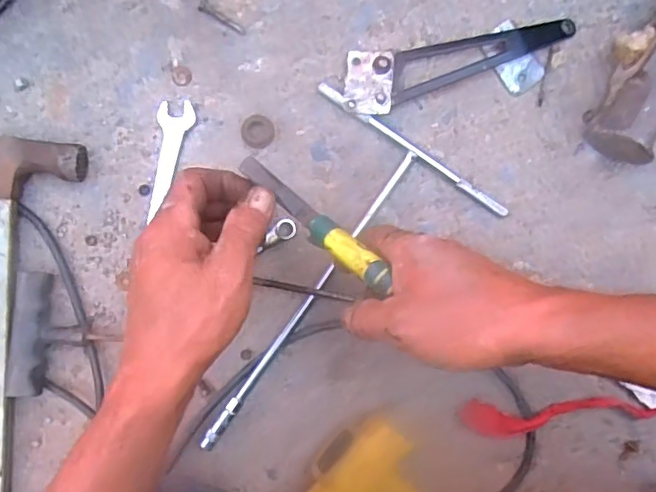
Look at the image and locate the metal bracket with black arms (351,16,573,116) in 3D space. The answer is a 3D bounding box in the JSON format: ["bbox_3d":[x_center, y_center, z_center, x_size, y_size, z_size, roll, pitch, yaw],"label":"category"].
[{"bbox_3d":[0.106,-0.142,0.458,0.187,0.013,0.051,-9,93,-2],"label":"metal bracket with black arms"}]

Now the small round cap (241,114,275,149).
[{"bbox_3d":[-0.056,-0.091,0.458,0.025,0.011,0.026,0,93,-2],"label":"small round cap"}]

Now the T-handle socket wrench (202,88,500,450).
[{"bbox_3d":[-0.009,0.041,0.463,0.171,0.015,0.291,34,91,-3],"label":"T-handle socket wrench"}]

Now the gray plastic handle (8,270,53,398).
[{"bbox_3d":[-0.233,0.068,0.452,0.025,0.026,0.094,3,92,-2],"label":"gray plastic handle"}]

